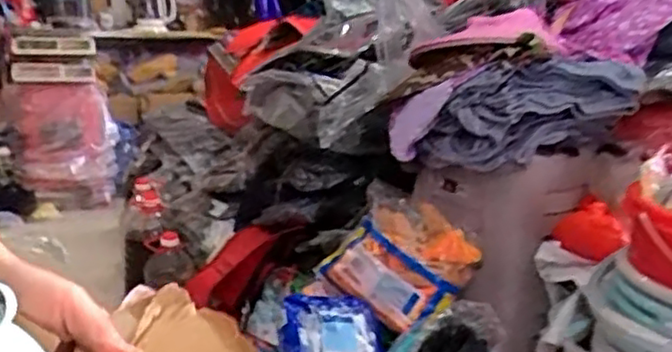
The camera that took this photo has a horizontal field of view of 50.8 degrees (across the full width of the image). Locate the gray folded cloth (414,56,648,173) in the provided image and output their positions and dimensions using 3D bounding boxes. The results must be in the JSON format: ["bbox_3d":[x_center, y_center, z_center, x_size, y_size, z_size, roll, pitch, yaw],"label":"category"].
[{"bbox_3d":[0.339,-0.126,1.276,0.407,0.168,0.153,-17,8,10],"label":"gray folded cloth"}]

